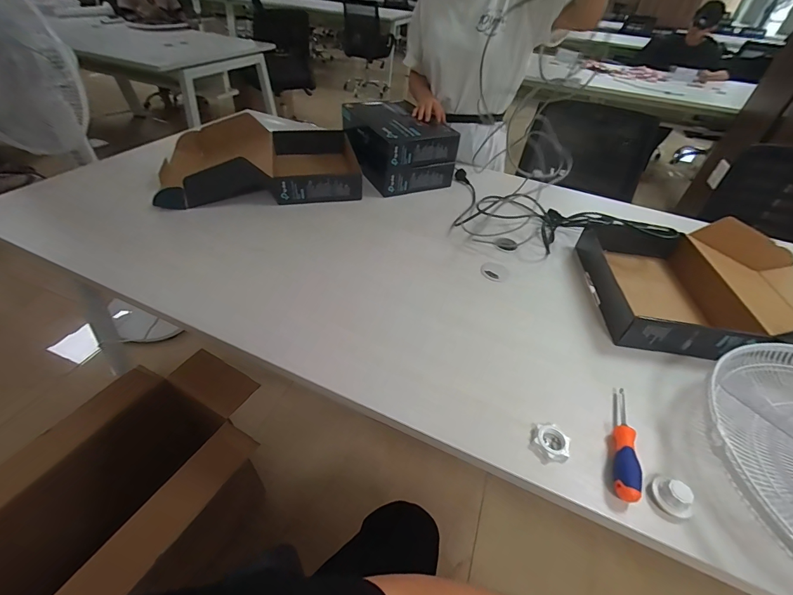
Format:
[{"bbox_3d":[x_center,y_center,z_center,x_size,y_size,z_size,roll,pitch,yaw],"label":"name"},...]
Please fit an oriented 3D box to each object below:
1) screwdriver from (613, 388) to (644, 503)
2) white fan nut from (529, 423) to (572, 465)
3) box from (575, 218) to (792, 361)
[{"bbox_3d":[0.341,0.212,0.529,0.032,0.030,0.183,22,46,16],"label":"screwdriver"},{"bbox_3d":[0.225,0.215,0.526,0.051,0.016,0.056,3,43,-3],"label":"white fan nut"},{"bbox_3d":[0.703,-0.018,0.760,0.535,0.096,0.350,7,43,2],"label":"box"}]

